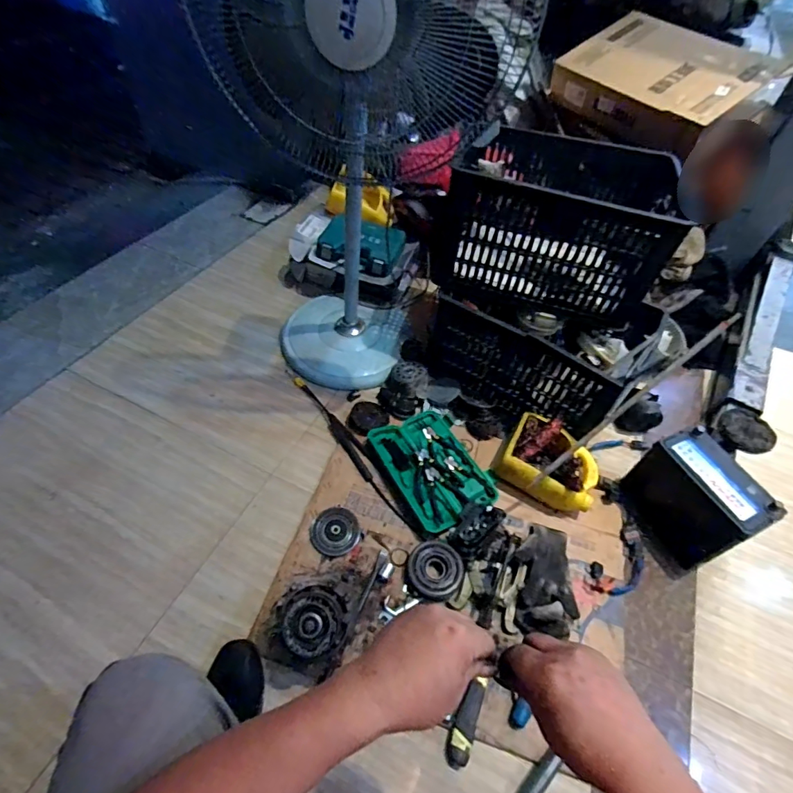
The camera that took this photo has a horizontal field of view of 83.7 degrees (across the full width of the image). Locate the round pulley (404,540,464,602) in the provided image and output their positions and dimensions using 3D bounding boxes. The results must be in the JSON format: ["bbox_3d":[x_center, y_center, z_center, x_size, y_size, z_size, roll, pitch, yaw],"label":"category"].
[{"bbox_3d":[0.076,0.351,0.891,0.111,0.041,0.110,3,51,-4],"label":"round pulley"}]

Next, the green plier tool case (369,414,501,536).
[{"bbox_3d":[0.087,0.167,1.055,0.218,0.038,0.294,-22,57,-22],"label":"green plier tool case"}]

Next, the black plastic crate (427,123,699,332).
[{"bbox_3d":[0.377,-0.430,1.076,0.473,0.267,0.365,18,52,8],"label":"black plastic crate"}]

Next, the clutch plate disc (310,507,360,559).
[{"bbox_3d":[-0.130,0.286,0.941,0.102,0.019,0.098,3,51,-4],"label":"clutch plate disc"}]

